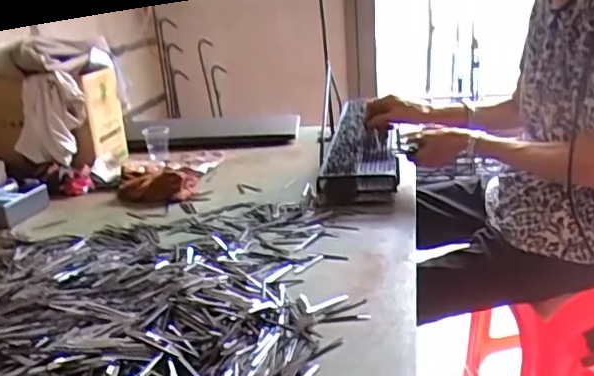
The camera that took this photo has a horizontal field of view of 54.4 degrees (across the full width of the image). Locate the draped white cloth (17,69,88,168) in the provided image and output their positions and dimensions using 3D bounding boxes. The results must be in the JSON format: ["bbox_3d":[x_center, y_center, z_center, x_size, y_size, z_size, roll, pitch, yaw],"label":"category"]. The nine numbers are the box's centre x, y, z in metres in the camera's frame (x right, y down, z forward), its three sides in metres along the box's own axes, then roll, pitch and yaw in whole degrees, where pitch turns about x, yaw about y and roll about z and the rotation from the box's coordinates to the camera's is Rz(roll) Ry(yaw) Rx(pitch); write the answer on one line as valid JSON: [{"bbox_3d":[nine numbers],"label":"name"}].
[{"bbox_3d":[-0.576,-0.166,1.350,0.154,0.197,0.080,5,22,24],"label":"draped white cloth"}]

